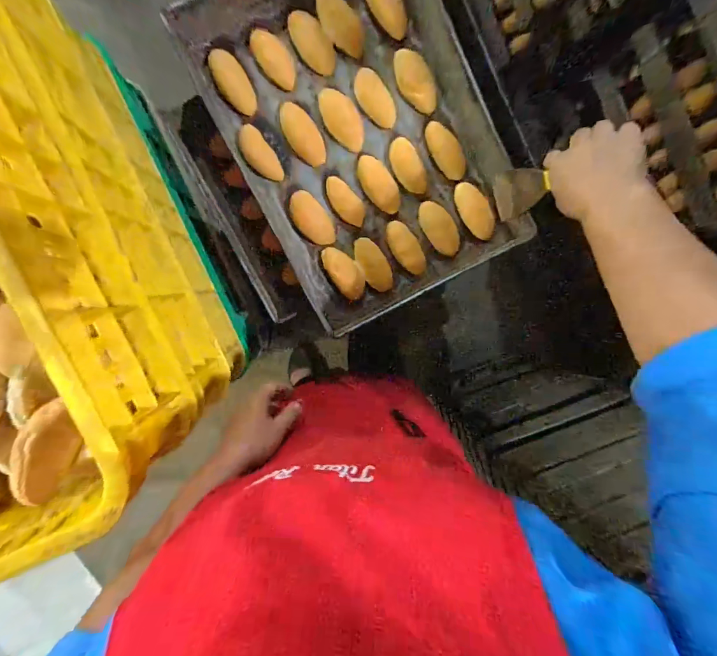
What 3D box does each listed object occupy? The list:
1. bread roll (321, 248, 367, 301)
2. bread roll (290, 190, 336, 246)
[{"bbox_3d":[-0.021,-0.090,0.578,0.046,0.028,0.092,-37,99,0],"label":"bread roll"},{"bbox_3d":[-0.073,-0.170,0.568,0.046,0.020,0.089,-38,99,0],"label":"bread roll"}]

